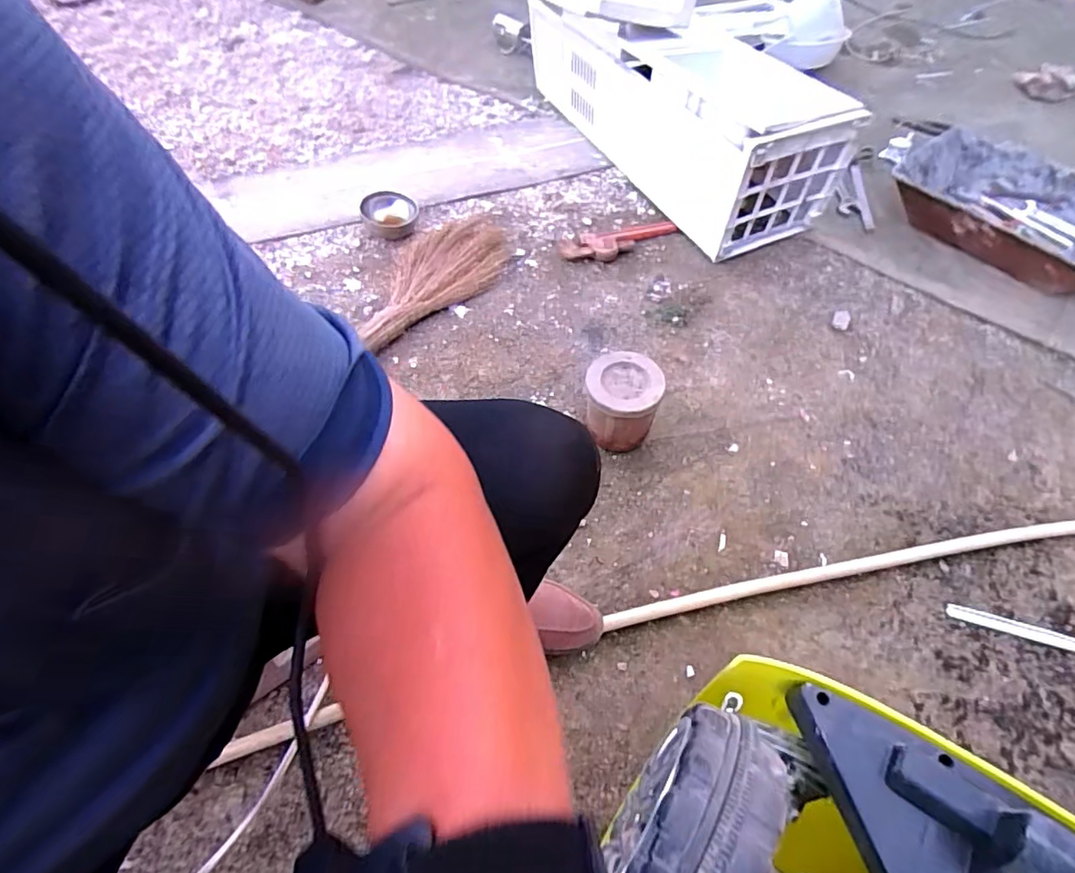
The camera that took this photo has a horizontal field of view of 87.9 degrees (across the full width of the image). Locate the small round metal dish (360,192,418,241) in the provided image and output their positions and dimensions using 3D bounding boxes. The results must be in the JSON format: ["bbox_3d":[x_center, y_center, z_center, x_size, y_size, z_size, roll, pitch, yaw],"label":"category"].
[{"bbox_3d":[-0.358,-0.534,1.361,0.129,0.071,0.129,-16,58,-11],"label":"small round metal dish"}]

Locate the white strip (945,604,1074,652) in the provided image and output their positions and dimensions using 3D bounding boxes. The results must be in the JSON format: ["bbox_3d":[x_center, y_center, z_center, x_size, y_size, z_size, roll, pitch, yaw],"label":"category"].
[{"bbox_3d":[0.693,0.278,0.813,0.178,0.005,0.022,15,58,9],"label":"white strip"}]

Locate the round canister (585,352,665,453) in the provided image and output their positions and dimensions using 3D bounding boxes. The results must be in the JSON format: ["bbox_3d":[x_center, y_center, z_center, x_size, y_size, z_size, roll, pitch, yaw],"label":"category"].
[{"bbox_3d":[0.144,-0.055,0.960,0.126,0.136,0.124,0,57,0],"label":"round canister"}]

